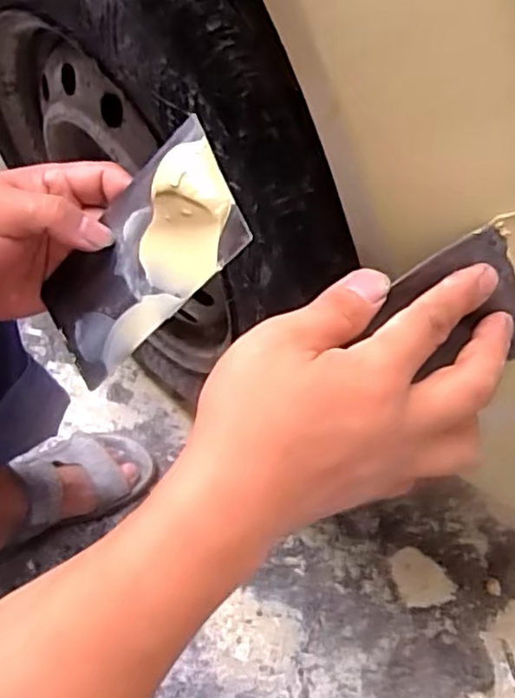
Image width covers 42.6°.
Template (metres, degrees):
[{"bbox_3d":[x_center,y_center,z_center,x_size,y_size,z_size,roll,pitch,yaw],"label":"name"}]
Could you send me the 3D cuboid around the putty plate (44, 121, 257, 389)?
[{"bbox_3d":[-0.064,-0.046,0.345,0.011,0.132,0.071,2,51,-58],"label":"putty plate"}]

